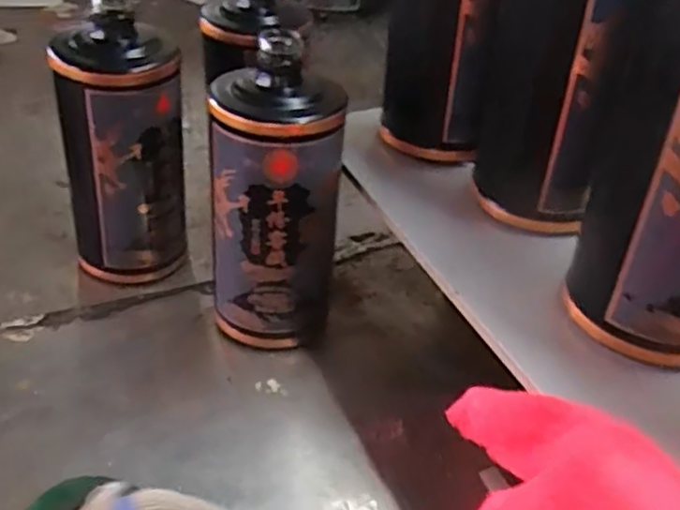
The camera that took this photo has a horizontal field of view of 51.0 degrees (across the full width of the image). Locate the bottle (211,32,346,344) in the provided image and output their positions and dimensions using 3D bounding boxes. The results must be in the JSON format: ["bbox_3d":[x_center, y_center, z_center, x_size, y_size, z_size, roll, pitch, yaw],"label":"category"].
[{"bbox_3d":[-0.040,-0.032,0.447,0.078,0.191,0.067,2,38,-2],"label":"bottle"}]

